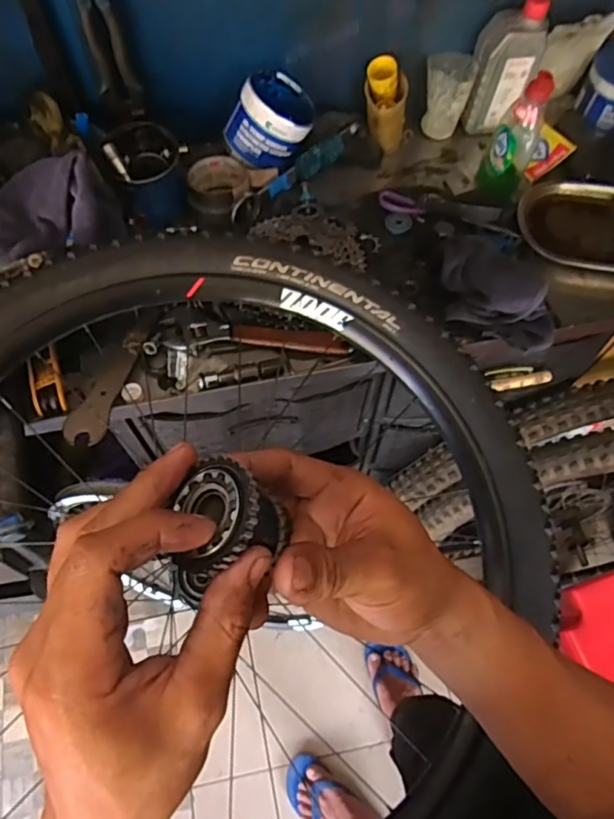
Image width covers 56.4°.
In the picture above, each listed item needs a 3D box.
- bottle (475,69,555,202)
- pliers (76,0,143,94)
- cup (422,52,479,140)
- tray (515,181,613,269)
[{"bbox_3d":[0.282,-0.365,0.777,0.062,0.165,0.047,21,66,9],"label":"bottle"},{"bbox_3d":[-0.246,-0.447,0.688,0.048,0.137,0.024,-16,69,-3],"label":"pliers"},{"bbox_3d":[0.200,-0.456,0.836,0.065,0.091,0.063,0,64,0],"label":"cup"},{"bbox_3d":[0.407,-0.249,0.800,0.225,0.048,0.161,19,65,9],"label":"tray"}]

